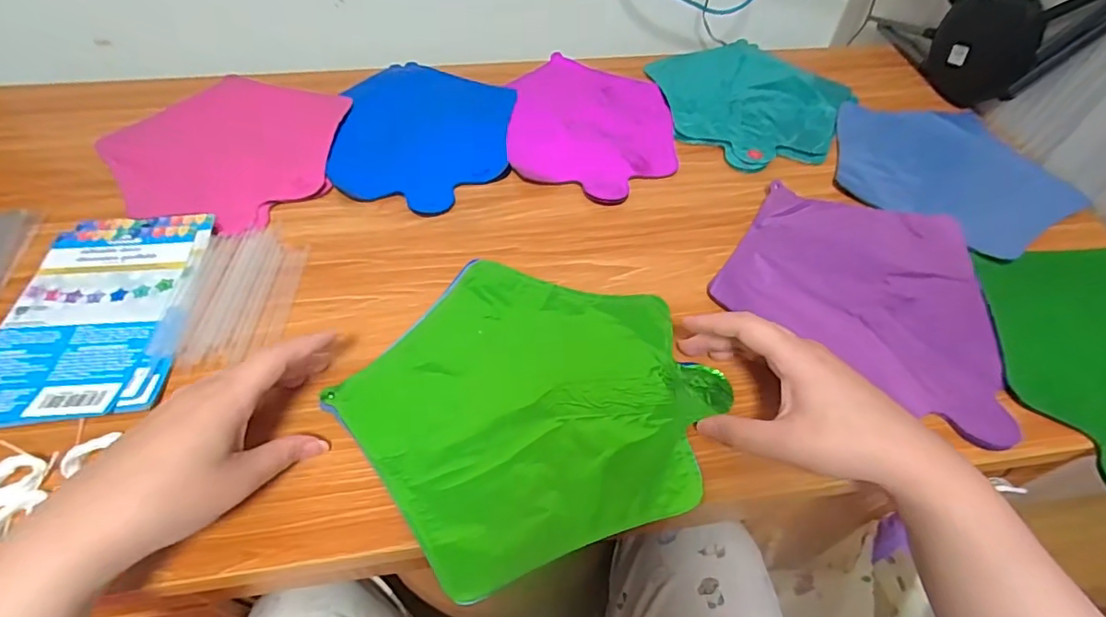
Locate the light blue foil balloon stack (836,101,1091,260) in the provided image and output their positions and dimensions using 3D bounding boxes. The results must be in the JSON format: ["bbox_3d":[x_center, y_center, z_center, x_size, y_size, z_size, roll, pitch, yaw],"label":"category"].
[{"bbox_3d":[0.404,-0.150,0.547,0.229,0.018,0.224,-25,57,-20],"label":"light blue foil balloon stack"}]

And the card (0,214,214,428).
[{"bbox_3d":[-0.346,-0.003,0.397,0.128,0.007,0.194,-6,52,-8],"label":"card"}]

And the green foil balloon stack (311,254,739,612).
[{"bbox_3d":[-0.014,0.060,0.368,0.222,0.013,0.224,-32,59,-25],"label":"green foil balloon stack"}]

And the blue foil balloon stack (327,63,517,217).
[{"bbox_3d":[-0.133,-0.190,0.555,0.172,0.006,0.246,1,51,-2],"label":"blue foil balloon stack"}]

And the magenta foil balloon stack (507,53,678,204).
[{"bbox_3d":[0.041,-0.205,0.577,0.172,0.011,0.250,-1,52,-3],"label":"magenta foil balloon stack"}]

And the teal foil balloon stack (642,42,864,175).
[{"bbox_3d":[0.224,-0.246,0.614,0.229,0.007,0.224,-36,61,-27],"label":"teal foil balloon stack"}]

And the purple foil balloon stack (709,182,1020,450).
[{"bbox_3d":[0.265,-0.024,0.433,0.216,0.020,0.192,30,56,19],"label":"purple foil balloon stack"}]

